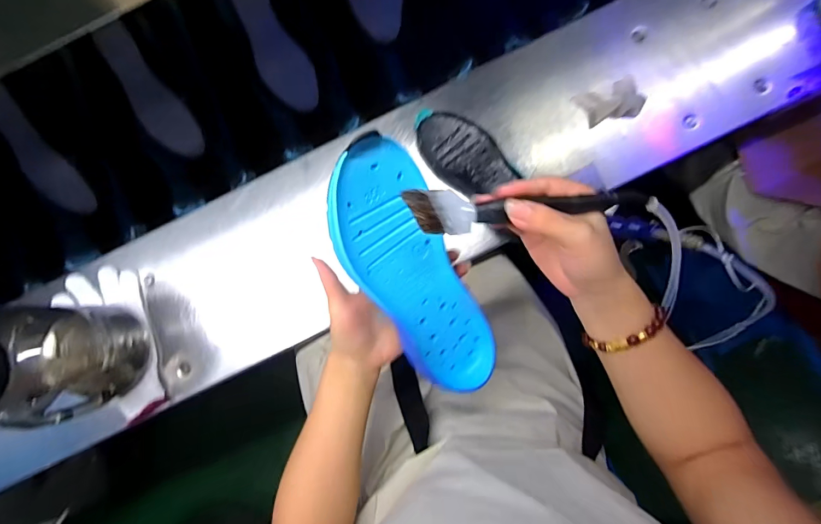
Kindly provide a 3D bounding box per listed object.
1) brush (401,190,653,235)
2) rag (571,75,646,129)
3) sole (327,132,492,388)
[{"bbox_3d":[0.085,-0.040,0.288,0.173,0.020,0.028,-4,82,-1],"label":"brush"},{"bbox_3d":[0.276,-0.222,0.541,0.081,0.032,0.056,-20,85,1],"label":"rag"},{"bbox_3d":[0.002,0.013,0.343,0.084,0.029,0.234,-28,111,0],"label":"sole"}]

